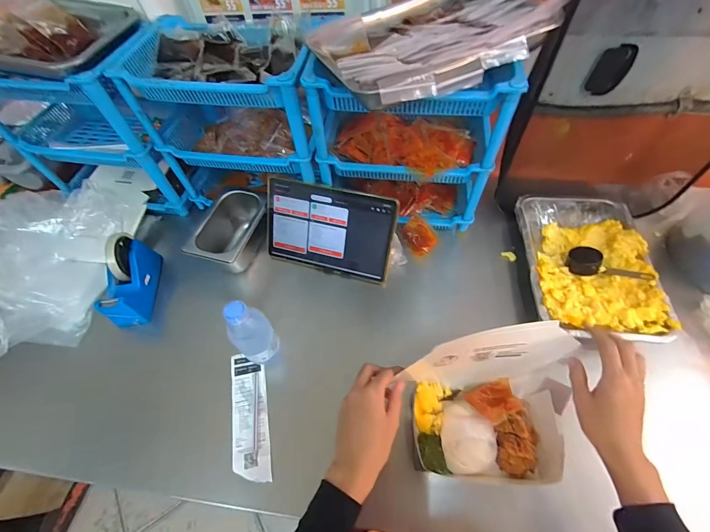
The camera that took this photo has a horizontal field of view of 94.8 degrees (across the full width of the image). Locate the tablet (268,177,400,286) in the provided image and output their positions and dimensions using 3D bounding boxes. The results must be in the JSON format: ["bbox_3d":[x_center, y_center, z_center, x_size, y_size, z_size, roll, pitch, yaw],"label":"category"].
[{"bbox_3d":[-0.052,-0.064,0.632,0.249,0.172,0.008,13,26,12],"label":"tablet"}]

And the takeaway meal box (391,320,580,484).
[{"bbox_3d":[0.187,0.188,0.449,0.212,0.136,0.176,2,57,5],"label":"takeaway meal box"}]

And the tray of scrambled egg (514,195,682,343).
[{"bbox_3d":[0.421,-0.011,0.601,0.201,0.043,0.298,2,57,5],"label":"tray of scrambled egg"}]

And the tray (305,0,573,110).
[{"bbox_3d":[0.099,-0.322,0.447,0.302,0.053,0.222,-24,59,-12],"label":"tray"}]

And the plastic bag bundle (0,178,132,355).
[{"bbox_3d":[-0.613,-0.004,0.632,0.299,0.125,0.329,-3,57,2],"label":"plastic bag bundle"}]

